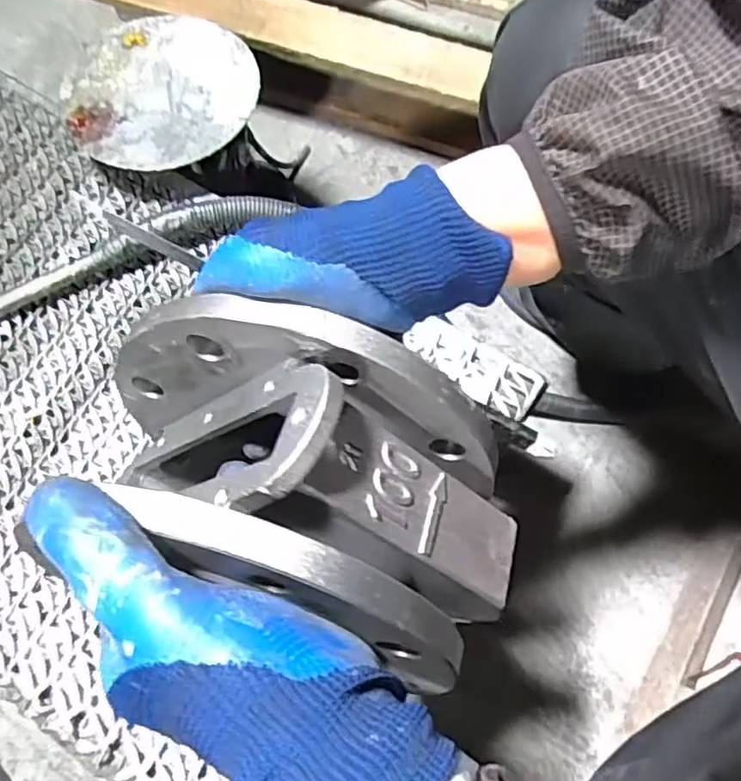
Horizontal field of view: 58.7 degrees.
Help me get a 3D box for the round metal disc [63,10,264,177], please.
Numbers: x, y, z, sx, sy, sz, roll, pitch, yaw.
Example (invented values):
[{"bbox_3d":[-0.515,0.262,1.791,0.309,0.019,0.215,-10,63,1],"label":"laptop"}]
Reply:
[{"bbox_3d":[-0.177,-0.256,0.556,0.160,0.013,0.149,-1,69,1],"label":"round metal disc"}]

